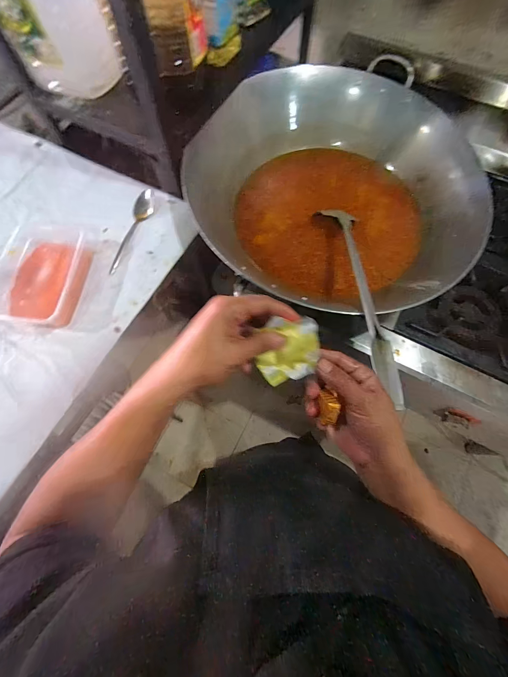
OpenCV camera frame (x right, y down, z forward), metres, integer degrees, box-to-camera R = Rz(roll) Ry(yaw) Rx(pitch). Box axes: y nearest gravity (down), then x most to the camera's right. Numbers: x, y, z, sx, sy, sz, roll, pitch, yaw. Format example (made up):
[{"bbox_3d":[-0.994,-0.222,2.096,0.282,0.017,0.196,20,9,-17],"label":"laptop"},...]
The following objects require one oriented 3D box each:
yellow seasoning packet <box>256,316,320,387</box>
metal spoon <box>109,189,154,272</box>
[{"bbox_3d":[0.036,0.012,0.296,0.057,0.022,0.065,7,110,-1],"label":"yellow seasoning packet"},{"bbox_3d":[-0.214,-0.193,0.528,0.035,0.024,0.173,11,69,5],"label":"metal spoon"}]

